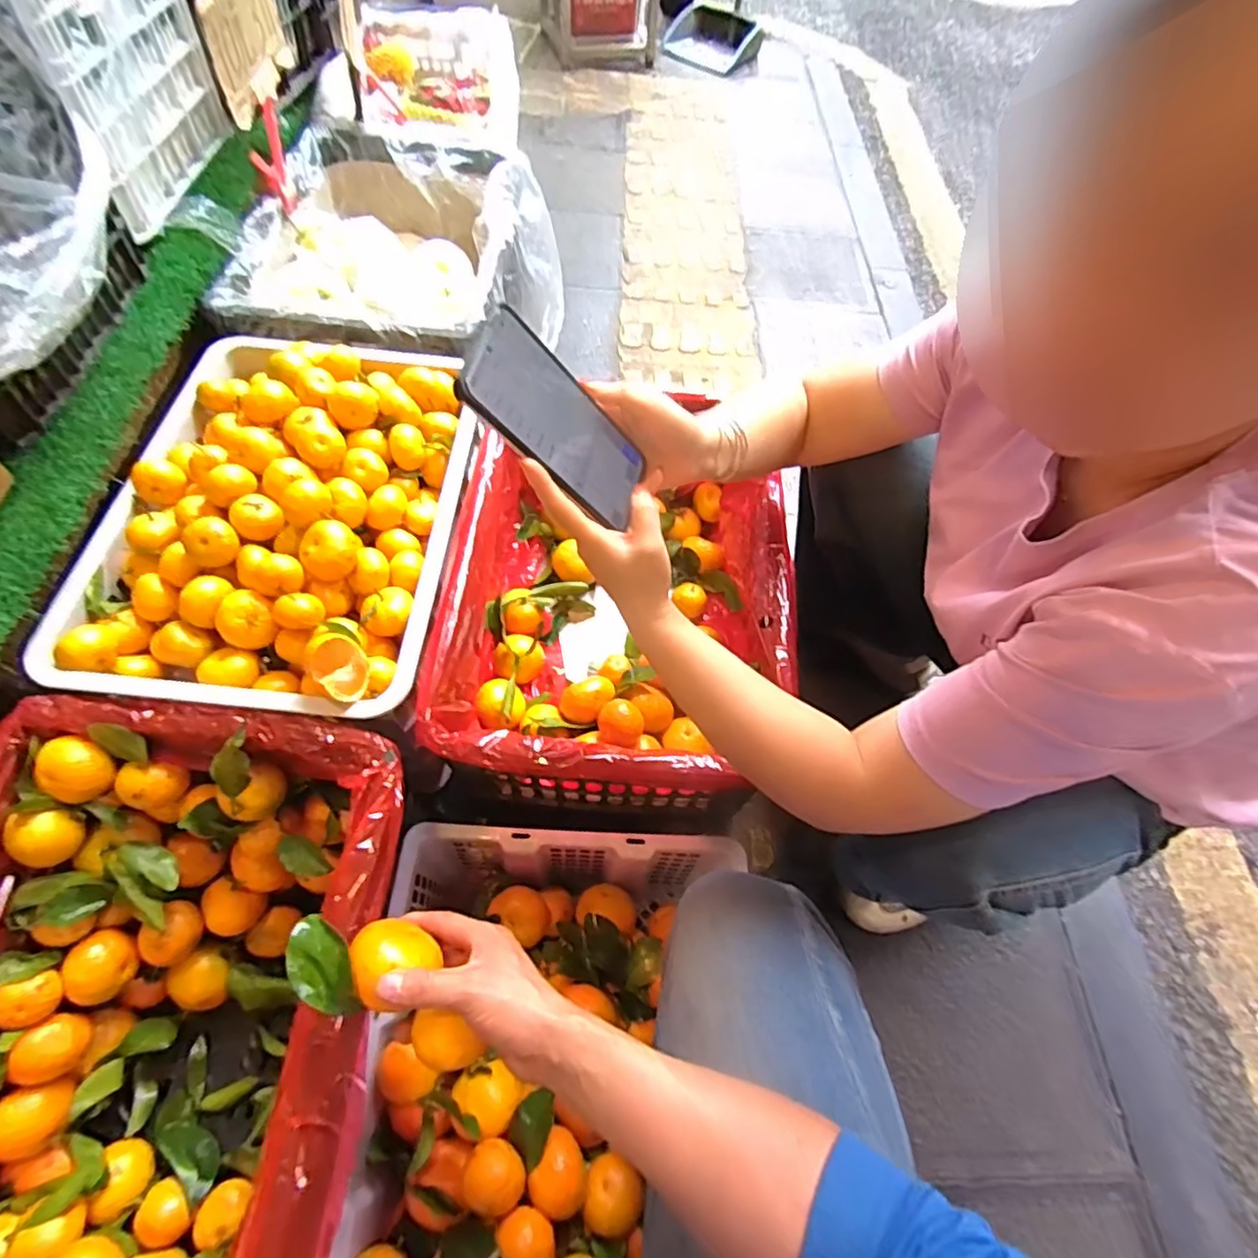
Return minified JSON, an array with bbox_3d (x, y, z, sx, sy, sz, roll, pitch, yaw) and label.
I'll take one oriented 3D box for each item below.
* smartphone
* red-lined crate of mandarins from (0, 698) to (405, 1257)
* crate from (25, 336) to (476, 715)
[{"bbox_3d":[-0.046,-0.137,0.429,0.007,0.153,0.077,-4,59,40],"label":"smartphone"},{"bbox_3d":[-0.373,0.334,0.516,0.336,0.253,0.484,3,60,-3],"label":"red-lined crate of mandarins"},{"bbox_3d":[-0.363,-0.148,0.668,0.343,0.125,0.471,4,59,-2],"label":"crate"}]

